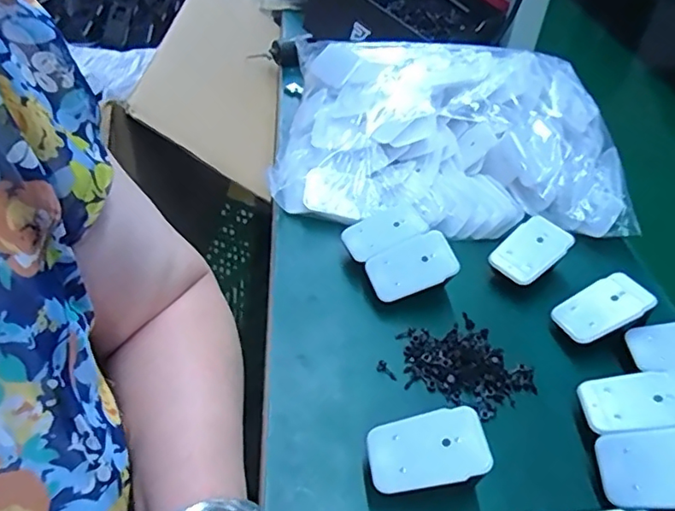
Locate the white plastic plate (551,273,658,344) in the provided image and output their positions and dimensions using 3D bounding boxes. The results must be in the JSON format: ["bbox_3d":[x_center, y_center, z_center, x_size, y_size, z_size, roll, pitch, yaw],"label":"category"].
[{"bbox_3d":[0.209,0.040,0.443,0.071,0.008,0.044,-25,45,-2],"label":"white plastic plate"}]

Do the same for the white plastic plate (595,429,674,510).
[{"bbox_3d":[0.200,0.131,0.343,0.070,0.004,0.045,-10,55,15],"label":"white plastic plate"}]

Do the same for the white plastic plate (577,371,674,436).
[{"bbox_3d":[0.204,0.099,0.377,0.070,0.007,0.052,-9,31,12],"label":"white plastic plate"}]

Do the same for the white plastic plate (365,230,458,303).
[{"bbox_3d":[0.060,0.008,0.463,0.071,0.006,0.047,-21,62,-3],"label":"white plastic plate"}]

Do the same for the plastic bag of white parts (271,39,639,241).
[{"bbox_3d":[0.107,-0.142,0.605,0.336,0.116,0.279,4,43,-6],"label":"plastic bag of white parts"}]

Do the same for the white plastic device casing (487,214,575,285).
[{"bbox_3d":[0.170,-0.005,0.492,0.068,0.005,0.045,-36,57,-14],"label":"white plastic device casing"}]

